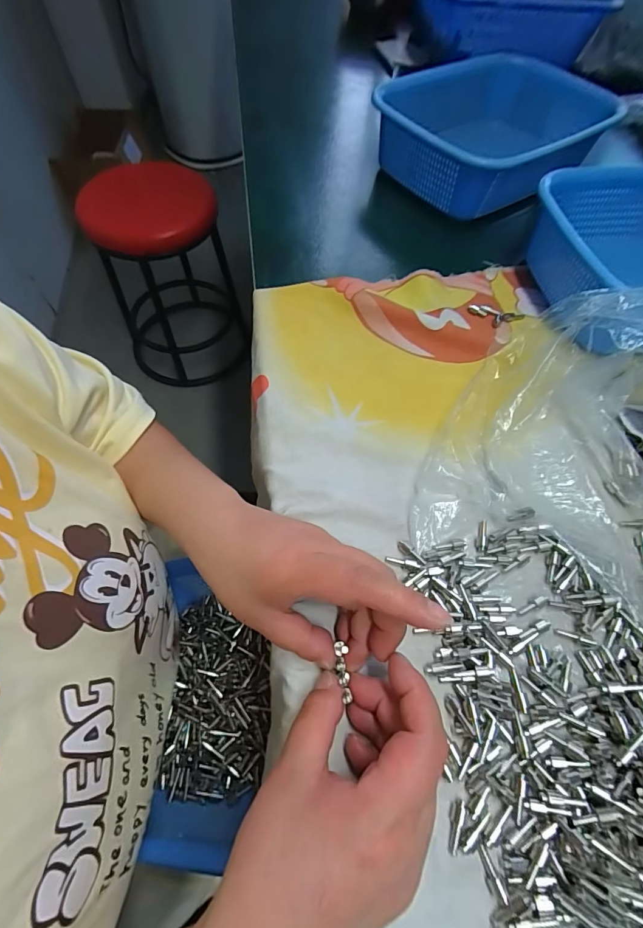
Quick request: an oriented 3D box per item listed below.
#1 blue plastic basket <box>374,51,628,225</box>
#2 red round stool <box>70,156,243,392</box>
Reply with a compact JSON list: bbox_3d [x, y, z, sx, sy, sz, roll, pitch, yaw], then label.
[{"bbox_3d":[0.225,-0.407,0.483,0.297,0.079,0.200,-32,67,-16],"label":"blue plastic basket"},{"bbox_3d":[-0.441,-0.540,1.158,0.350,0.507,0.433,-13,63,-9],"label":"red round stool"}]

